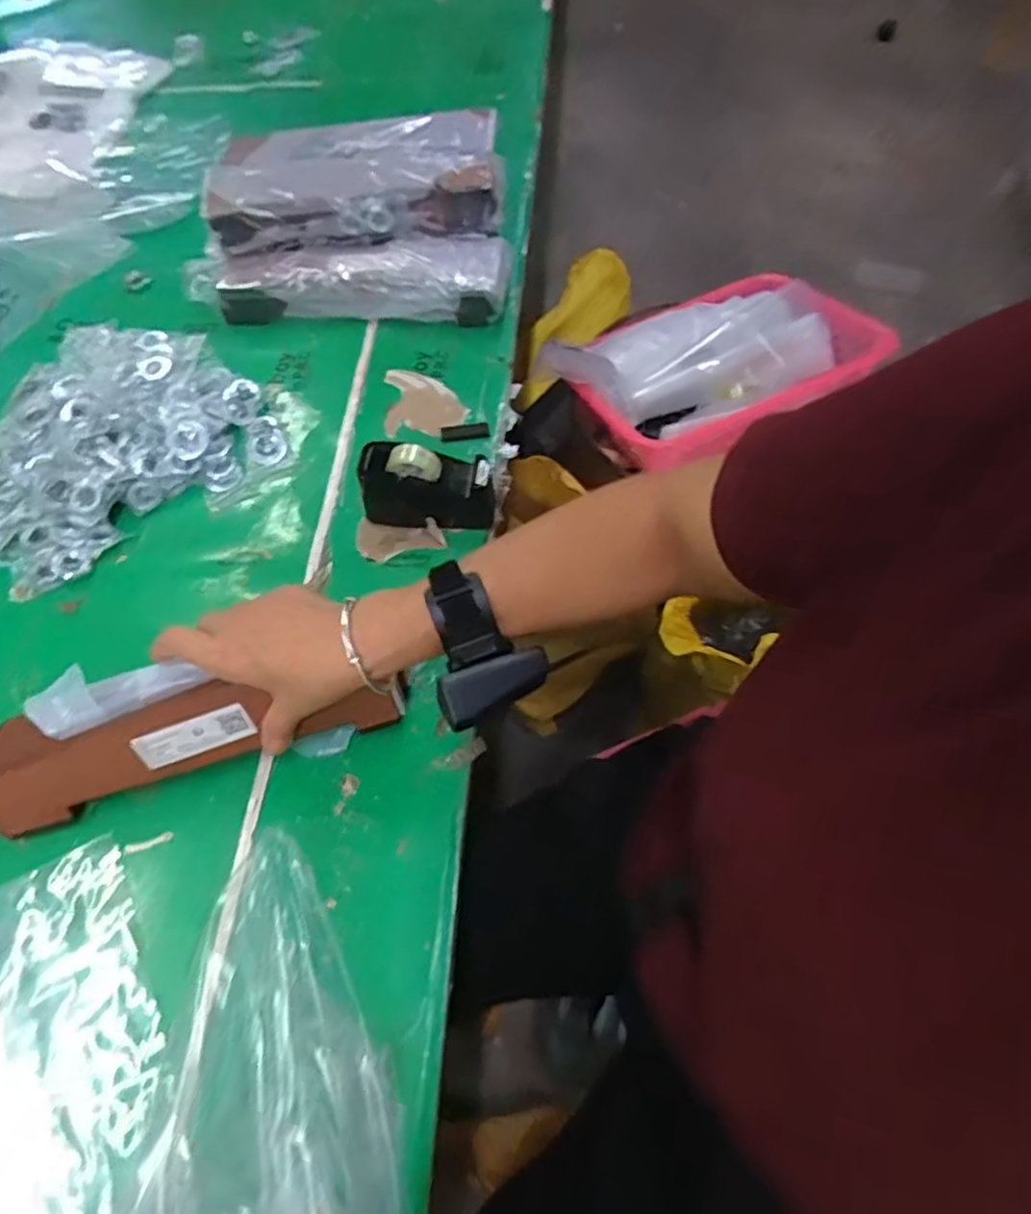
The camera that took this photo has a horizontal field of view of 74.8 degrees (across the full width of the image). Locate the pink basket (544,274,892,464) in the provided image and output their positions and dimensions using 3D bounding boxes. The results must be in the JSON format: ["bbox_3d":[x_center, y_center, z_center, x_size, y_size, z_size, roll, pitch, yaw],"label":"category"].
[{"bbox_3d":[0.245,-0.310,0.890,0.391,0.112,0.255,-23,62,-9],"label":"pink basket"}]

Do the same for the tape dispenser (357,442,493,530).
[{"bbox_3d":[-0.078,-0.109,0.603,0.117,0.072,0.048,3,63,2],"label":"tape dispenser"}]

